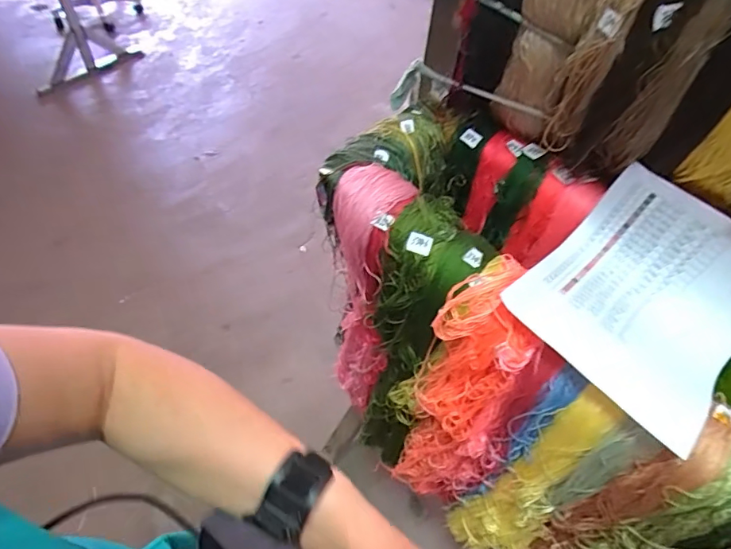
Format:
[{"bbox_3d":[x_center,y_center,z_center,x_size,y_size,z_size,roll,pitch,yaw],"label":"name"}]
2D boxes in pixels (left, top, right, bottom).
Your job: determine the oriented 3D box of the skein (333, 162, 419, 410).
[{"bbox_3d":[-0.006,0.071,0.766,0.090,0.509,0.141,0,53,-5],"label":"skein"}]

